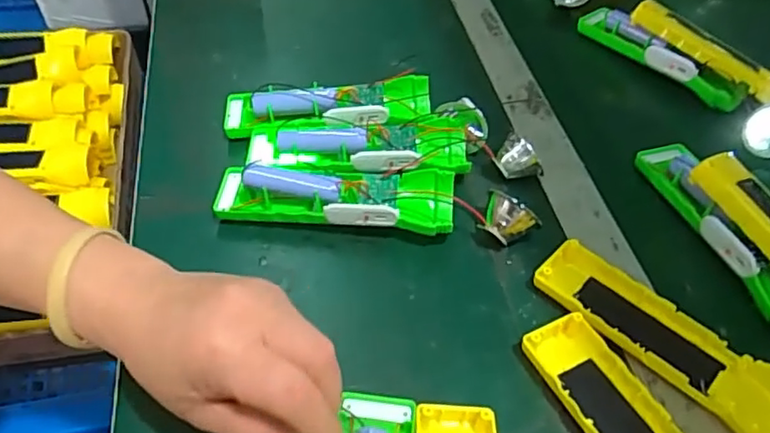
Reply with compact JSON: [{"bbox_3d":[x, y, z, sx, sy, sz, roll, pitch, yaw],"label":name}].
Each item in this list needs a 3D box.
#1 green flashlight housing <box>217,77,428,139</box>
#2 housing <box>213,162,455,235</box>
[{"bbox_3d":[-0.045,-0.081,0.476,0.161,0.037,0.053,-6,50,-7],"label":"green flashlight housing"},{"bbox_3d":[-0.034,-0.012,0.414,0.161,0.041,0.047,2,50,0],"label":"housing"}]

